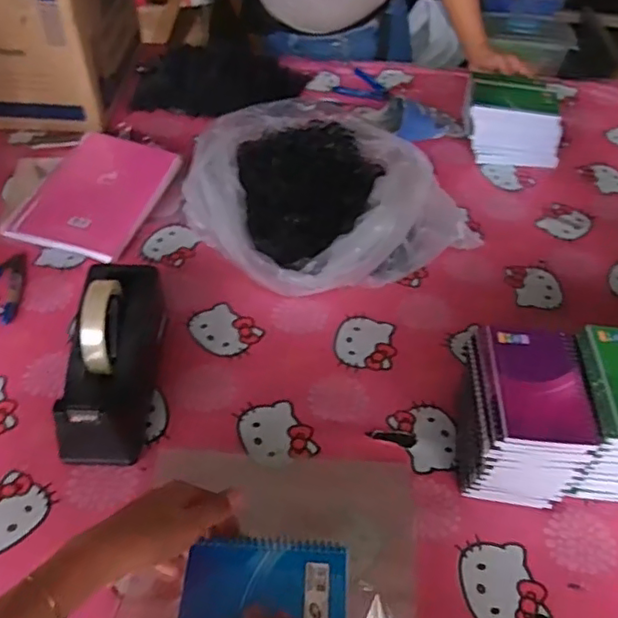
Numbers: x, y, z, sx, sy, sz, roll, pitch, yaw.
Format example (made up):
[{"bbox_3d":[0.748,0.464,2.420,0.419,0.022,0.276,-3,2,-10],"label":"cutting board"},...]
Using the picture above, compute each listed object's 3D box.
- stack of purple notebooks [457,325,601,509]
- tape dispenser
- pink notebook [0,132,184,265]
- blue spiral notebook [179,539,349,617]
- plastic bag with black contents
[{"bbox_3d":[0.209,0.106,0.607,0.106,0.120,0.138,5,47,1],"label":"stack of purple notebooks"},{"bbox_3d":[-0.202,0.048,0.635,0.074,0.125,0.214,2,47,-2],"label":"tape dispenser"},{"bbox_3d":[-0.308,-0.166,0.874,0.180,0.016,0.217,16,56,12],"label":"pink notebook"},{"bbox_3d":[-0.035,0.232,0.491,0.134,0.013,0.090,-1,47,-5],"label":"blue spiral notebook"},{"bbox_3d":[0.004,-0.166,0.844,0.297,0.113,0.345,-24,53,-24],"label":"plastic bag with black contents"}]

